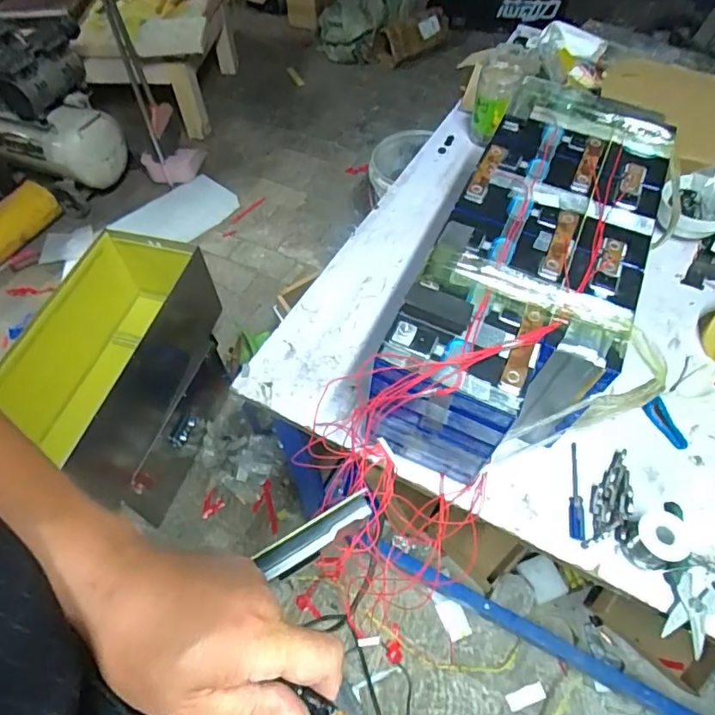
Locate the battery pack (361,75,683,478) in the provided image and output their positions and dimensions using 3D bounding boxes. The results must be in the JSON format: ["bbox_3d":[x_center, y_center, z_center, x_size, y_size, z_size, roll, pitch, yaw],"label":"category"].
[{"bbox_3d":[0.221,-0.102,0.670,0.219,0.188,0.511,21,59,15],"label":"battery pack"}]

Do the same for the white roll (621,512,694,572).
[{"bbox_3d":[0.340,0.210,0.591,0.055,0.053,0.056,-1,56,2],"label":"white roll"}]

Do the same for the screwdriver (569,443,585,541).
[{"bbox_3d":[0.274,0.166,0.655,0.015,0.011,0.124,6,57,6],"label":"screwdriver"}]

